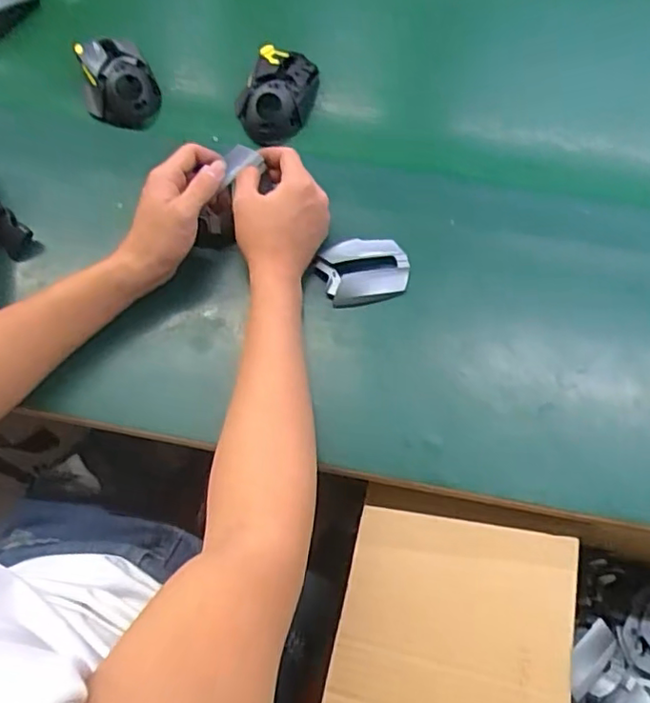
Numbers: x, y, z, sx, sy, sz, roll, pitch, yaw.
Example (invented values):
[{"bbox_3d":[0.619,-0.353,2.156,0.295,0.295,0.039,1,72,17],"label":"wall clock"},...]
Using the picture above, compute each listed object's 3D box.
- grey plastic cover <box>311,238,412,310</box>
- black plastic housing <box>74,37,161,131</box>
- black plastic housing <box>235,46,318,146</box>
[{"bbox_3d":[0.035,-0.073,0.548,0.079,0.014,0.061,-17,66,-8],"label":"grey plastic cover"},{"bbox_3d":[-0.213,-0.277,0.616,0.074,0.038,0.105,-25,73,-11],"label":"black plastic housing"},{"bbox_3d":[-0.047,-0.272,0.622,0.072,0.045,0.108,22,71,6],"label":"black plastic housing"}]

